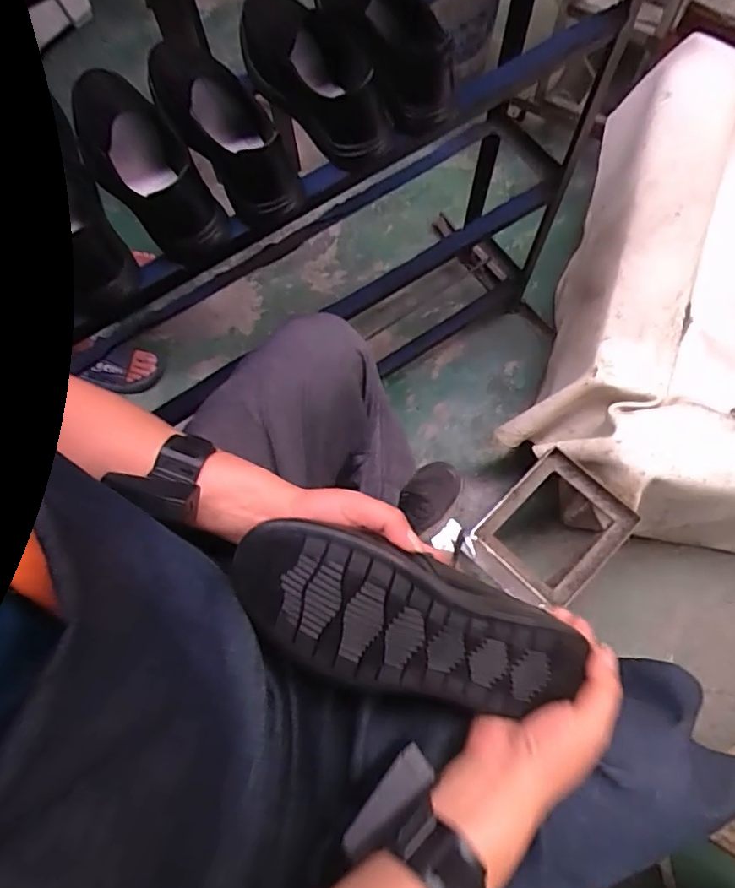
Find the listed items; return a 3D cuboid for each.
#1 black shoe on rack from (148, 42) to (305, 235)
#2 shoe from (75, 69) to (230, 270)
[{"bbox_3d":[-0.168,-0.362,0.628,0.095,0.071,0.270,-26,73,-7],"label":"black shoe on rack"},{"bbox_3d":[-0.243,-0.301,0.611,0.094,0.062,0.237,-31,74,-8],"label":"shoe"}]

